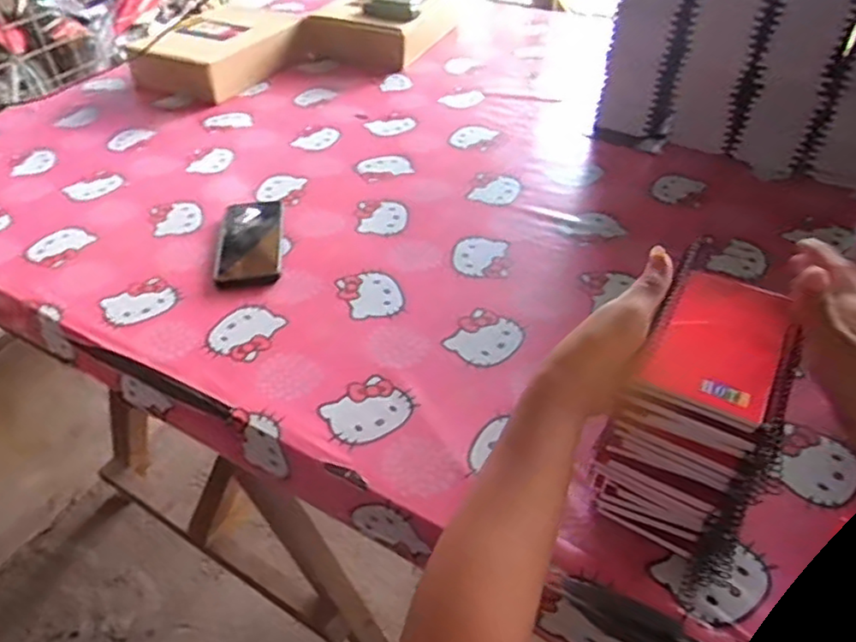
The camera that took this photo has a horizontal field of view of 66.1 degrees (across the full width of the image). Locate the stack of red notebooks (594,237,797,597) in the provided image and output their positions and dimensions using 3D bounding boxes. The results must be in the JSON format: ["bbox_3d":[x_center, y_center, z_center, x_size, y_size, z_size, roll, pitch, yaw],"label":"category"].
[{"bbox_3d":[0.206,0.075,0.503,0.099,0.157,0.152,23,48,25],"label":"stack of red notebooks"}]

